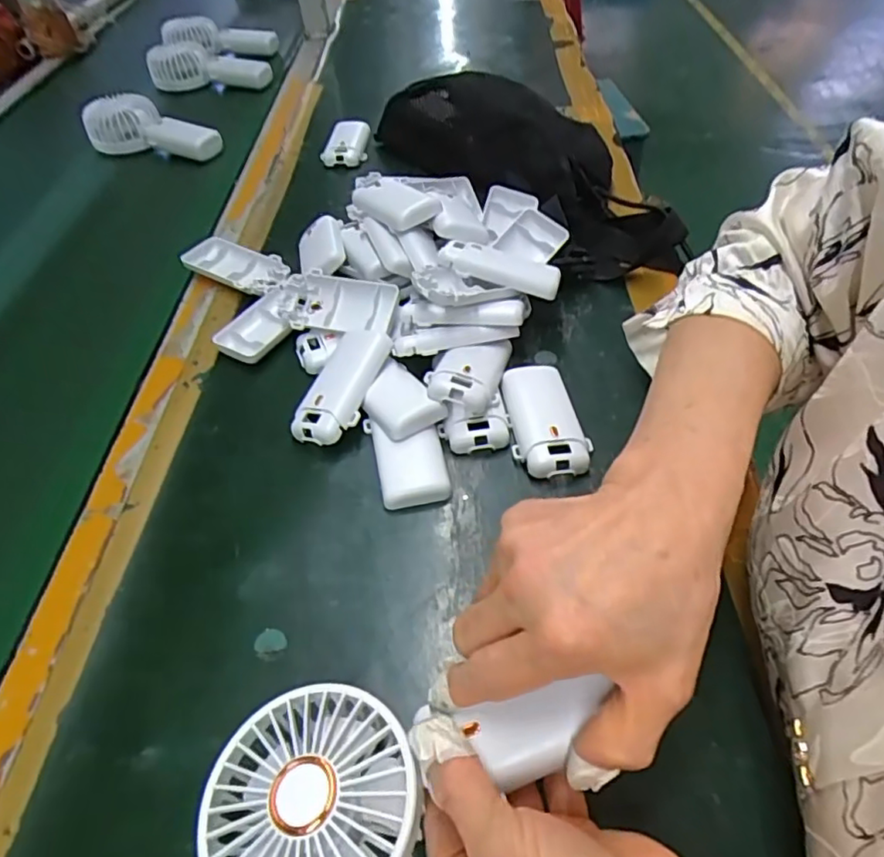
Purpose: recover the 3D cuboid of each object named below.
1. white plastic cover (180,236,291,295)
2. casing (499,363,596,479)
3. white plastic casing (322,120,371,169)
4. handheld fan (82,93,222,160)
[{"bbox_3d":[-0.183,-0.145,0.529,0.094,0.017,0.048,23,55,20],"label":"white plastic cover"},{"bbox_3d":[0.069,-0.008,0.400,0.048,0.021,0.094,-5,50,-1],"label":"casing"},{"bbox_3d":[-0.113,-0.338,0.697,0.050,0.018,0.083,-3,50,4],"label":"white plastic casing"},{"bbox_3d":[-0.358,-0.370,0.733,0.169,0.051,0.058,19,53,18],"label":"handheld fan"}]

